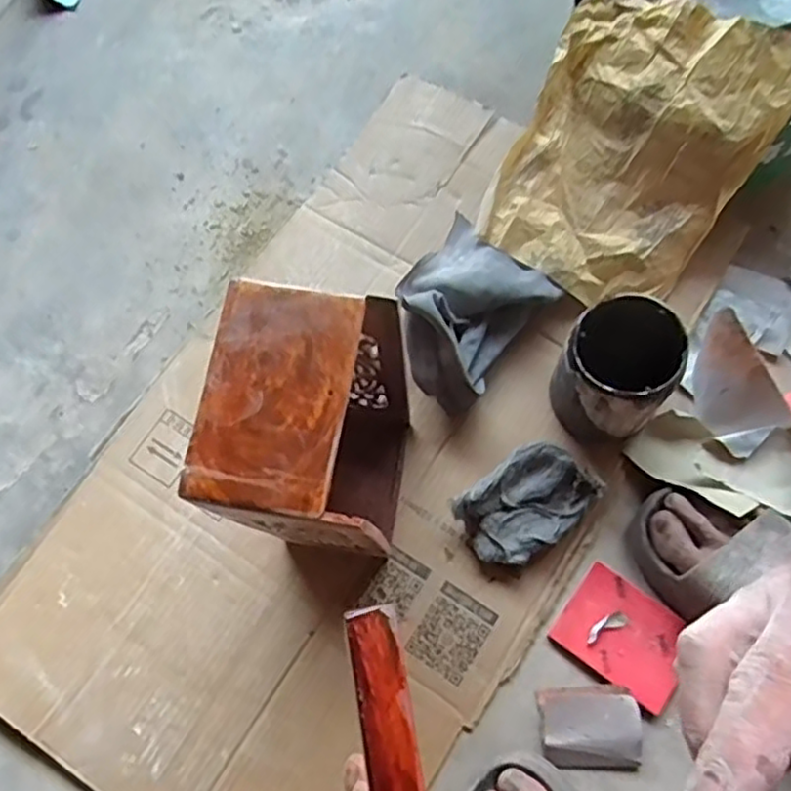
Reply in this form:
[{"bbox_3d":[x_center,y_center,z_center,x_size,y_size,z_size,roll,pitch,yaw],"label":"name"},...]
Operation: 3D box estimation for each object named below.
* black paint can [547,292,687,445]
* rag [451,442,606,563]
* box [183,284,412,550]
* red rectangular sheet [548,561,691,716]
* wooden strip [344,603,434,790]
[{"bbox_3d":[0.176,-0.022,0.556,0.083,0.115,0.087,0,72,1],"label":"black paint can"},{"bbox_3d":[0.111,0.089,0.579,0.113,0.032,0.074,-37,75,-10],"label":"rag"},{"bbox_3d":[-0.050,0.039,0.480,0.092,0.269,0.121,9,72,4],"label":"box"},{"bbox_3d":[0.185,0.192,0.558,0.097,0.007,0.074,35,76,12],"label":"red rectangular sheet"},{"bbox_3d":[0.001,0.122,0.220,0.019,0.004,0.110,-12,56,-2],"label":"wooden strip"}]

